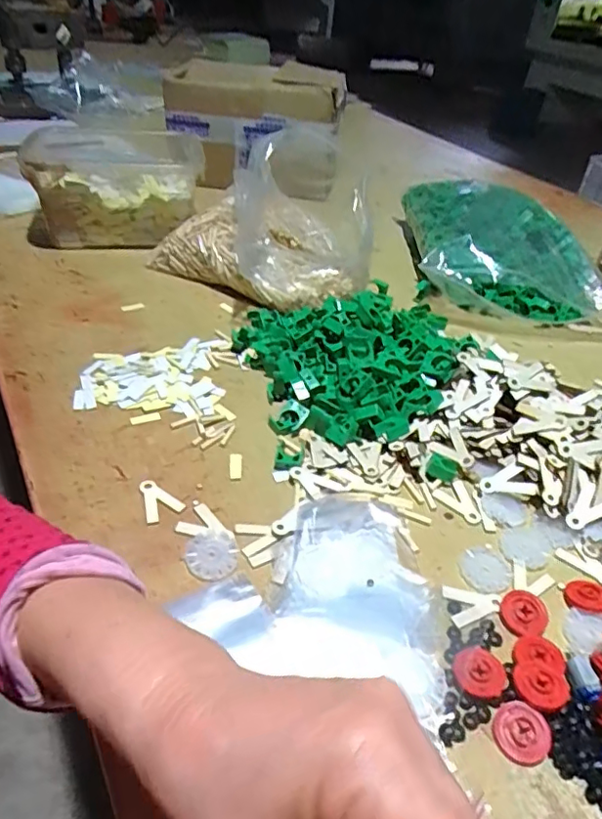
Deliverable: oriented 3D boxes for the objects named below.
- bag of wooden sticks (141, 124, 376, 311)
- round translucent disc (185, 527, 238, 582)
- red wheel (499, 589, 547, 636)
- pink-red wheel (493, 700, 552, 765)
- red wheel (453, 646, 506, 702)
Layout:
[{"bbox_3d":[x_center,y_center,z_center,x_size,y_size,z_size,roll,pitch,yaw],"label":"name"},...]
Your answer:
[{"bbox_3d":[-0.043,-0.256,0.736,0.257,0.174,0.176,24,42,20],"label":"bag of wooden sticks"},{"bbox_3d":[-0.067,0.109,0.426,0.039,0.005,0.043,-11,42,-21],"label":"round translucent disc"},{"bbox_3d":[0.161,0.147,0.409,0.031,0.006,0.037,21,41,16],"label":"red wheel"},{"bbox_3d":[0.135,0.196,0.344,0.033,0.007,0.033,0,40,0],"label":"pink-red wheel"},{"bbox_3d":[0.116,0.170,0.367,0.032,0.006,0.034,4,39,-4],"label":"red wheel"}]

